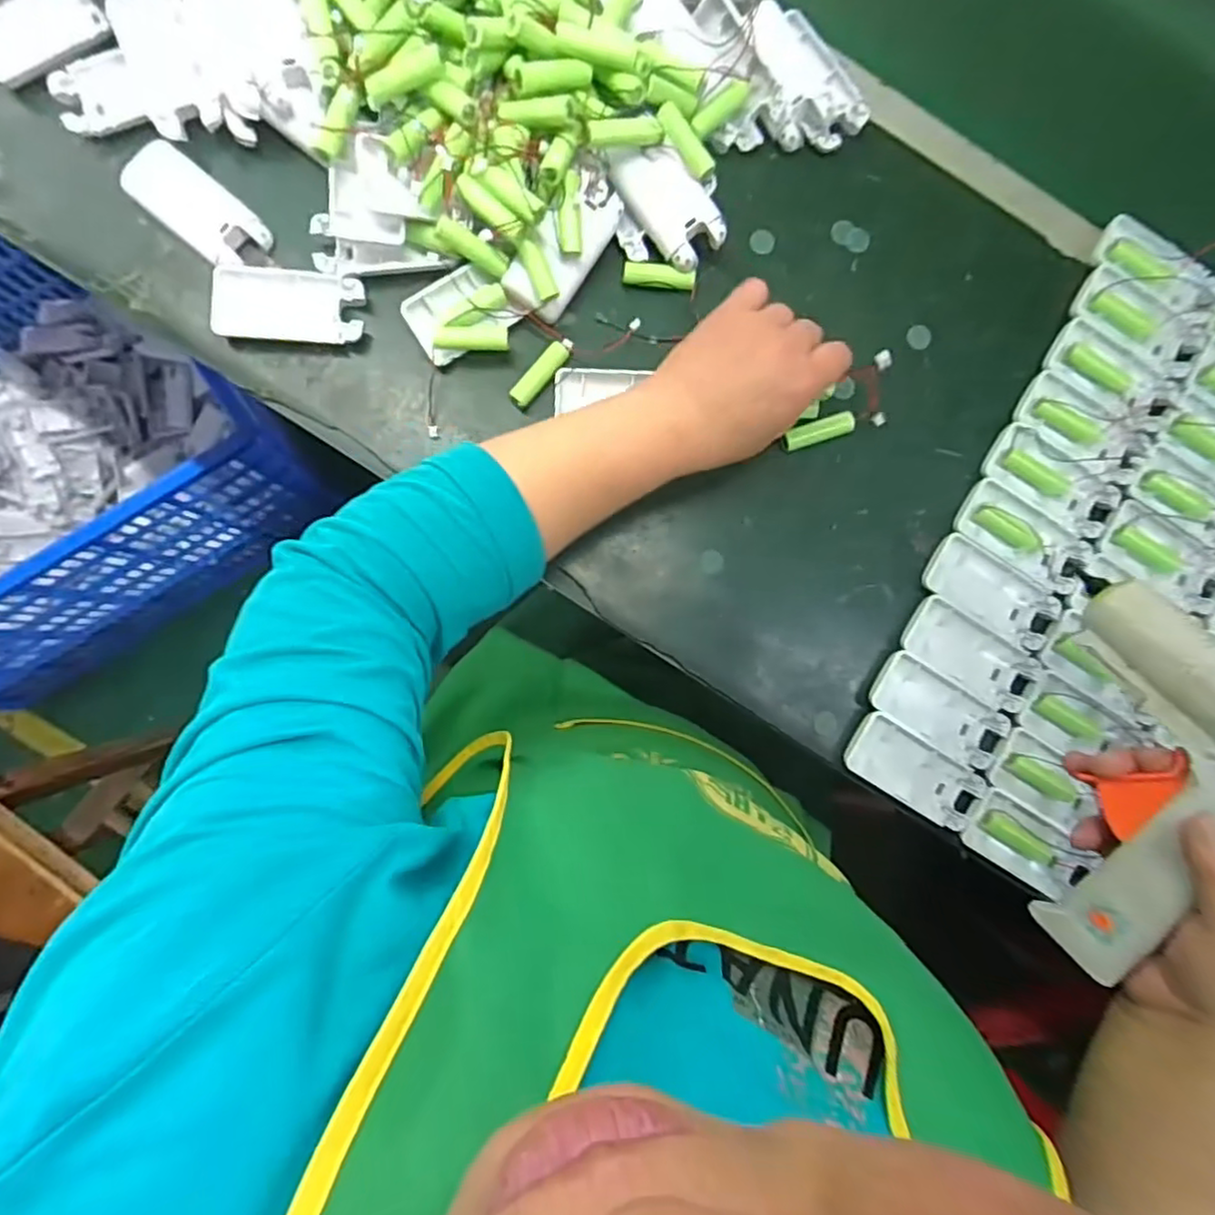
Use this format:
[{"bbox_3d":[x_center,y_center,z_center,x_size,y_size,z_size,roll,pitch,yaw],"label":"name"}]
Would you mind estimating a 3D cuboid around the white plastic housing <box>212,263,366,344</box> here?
[{"bbox_3d":[-0.211,-0.200,0.449,0.095,0.010,0.044,2,88,-4],"label":"white plastic housing"}]

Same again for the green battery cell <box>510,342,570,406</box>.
[{"bbox_3d":[-0.046,-0.159,0.465,0.014,0.015,0.050,41,86,-1],"label":"green battery cell"}]

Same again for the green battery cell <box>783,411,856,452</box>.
[{"bbox_3d":[0.147,-0.123,0.473,0.052,0.015,0.014,-18,89,-4],"label":"green battery cell"}]

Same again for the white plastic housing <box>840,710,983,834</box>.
[{"bbox_3d":[0.208,0.111,0.459,0.092,0.015,0.043,32,86,-2],"label":"white plastic housing"}]

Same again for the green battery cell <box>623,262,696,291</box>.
[{"bbox_3d":[0.036,-0.229,0.468,0.049,0.017,0.014,9,87,-3],"label":"green battery cell"}]

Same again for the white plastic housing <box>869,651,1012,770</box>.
[{"bbox_3d":[0.226,0.071,0.462,0.091,0.013,0.044,33,86,-2],"label":"white plastic housing"}]

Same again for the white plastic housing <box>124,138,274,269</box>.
[{"bbox_3d":[-0.272,-0.263,0.449,0.091,0.016,0.043,39,86,-1],"label":"white plastic housing"}]

